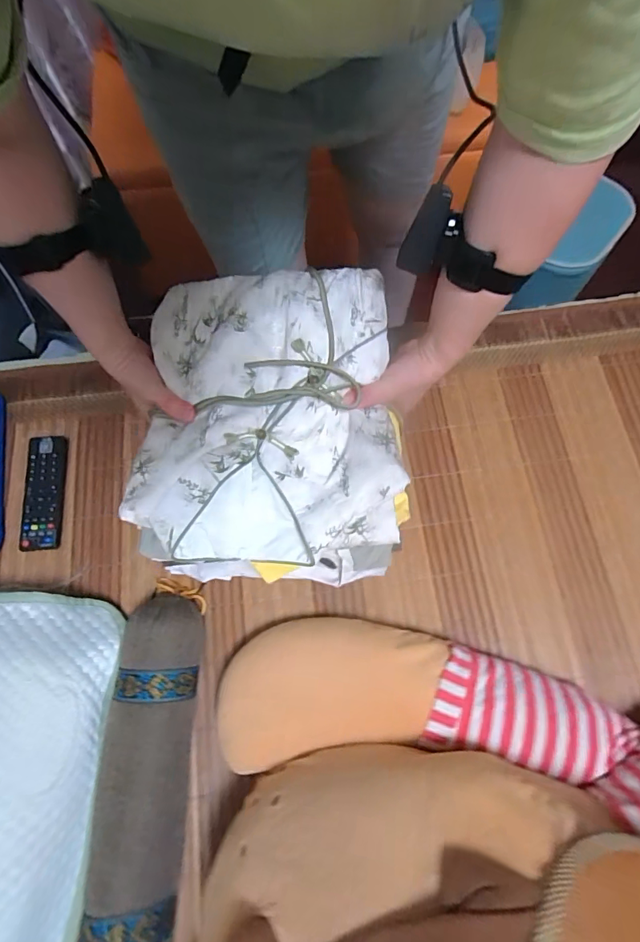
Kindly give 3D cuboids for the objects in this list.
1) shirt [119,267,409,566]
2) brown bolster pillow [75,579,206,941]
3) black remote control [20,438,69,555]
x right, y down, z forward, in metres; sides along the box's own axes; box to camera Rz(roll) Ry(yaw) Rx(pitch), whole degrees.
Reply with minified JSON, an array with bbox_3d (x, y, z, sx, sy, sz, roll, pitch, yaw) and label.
[{"bbox_3d":[-0.054,-0.064,0.459,0.253,0.092,0.302,-2,70,0],"label":"shirt"},{"bbox_3d":[-0.182,0.311,0.448,0.091,0.062,0.380,2,70,2],"label":"brown bolster pillow"},{"bbox_3d":[-0.355,0.028,0.568,0.049,0.024,0.147,-2,69,-3],"label":"black remote control"}]

